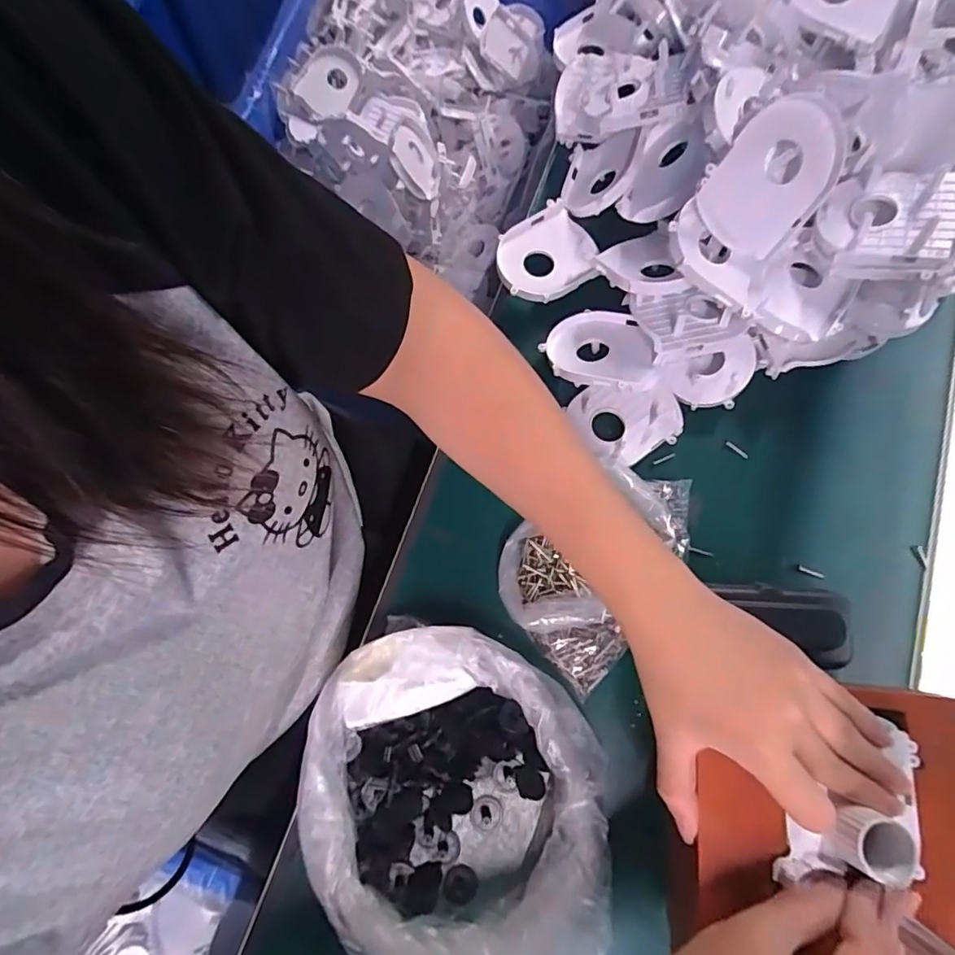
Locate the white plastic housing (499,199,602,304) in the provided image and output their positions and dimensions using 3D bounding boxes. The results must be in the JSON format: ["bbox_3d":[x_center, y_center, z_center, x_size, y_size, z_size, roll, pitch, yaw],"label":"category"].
[{"bbox_3d":[0.053,-0.171,0.409,0.076,0.016,0.069,-24,77,-6],"label":"white plastic housing"}]

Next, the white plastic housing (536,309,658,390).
[{"bbox_3d":[0.087,-0.090,0.377,0.081,0.016,0.068,13,53,22],"label":"white plastic housing"}]

